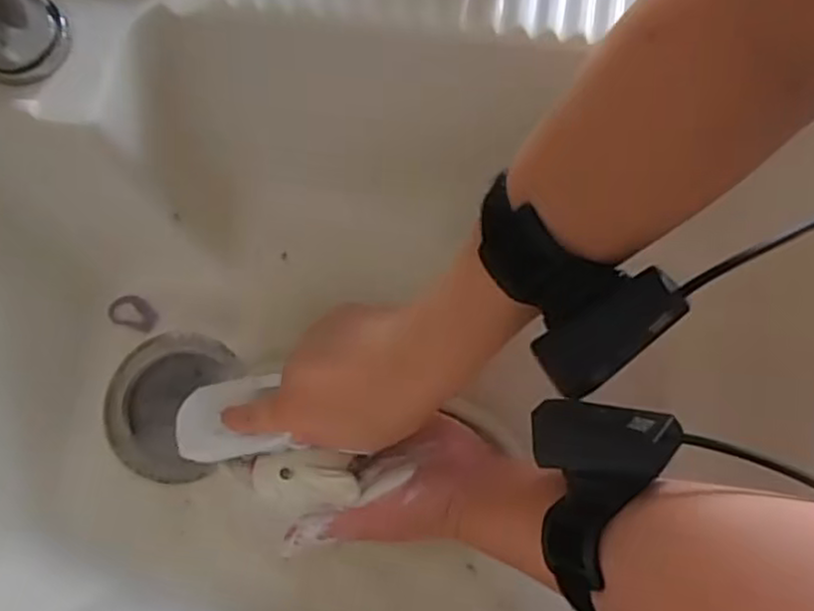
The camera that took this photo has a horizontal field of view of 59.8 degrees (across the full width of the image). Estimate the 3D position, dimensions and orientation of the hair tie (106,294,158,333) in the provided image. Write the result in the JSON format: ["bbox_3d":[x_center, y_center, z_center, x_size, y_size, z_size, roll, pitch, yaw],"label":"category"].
[{"bbox_3d":[-0.218,0.006,0.565,0.036,0.009,0.025,19,79,-11],"label":"hair tie"}]

